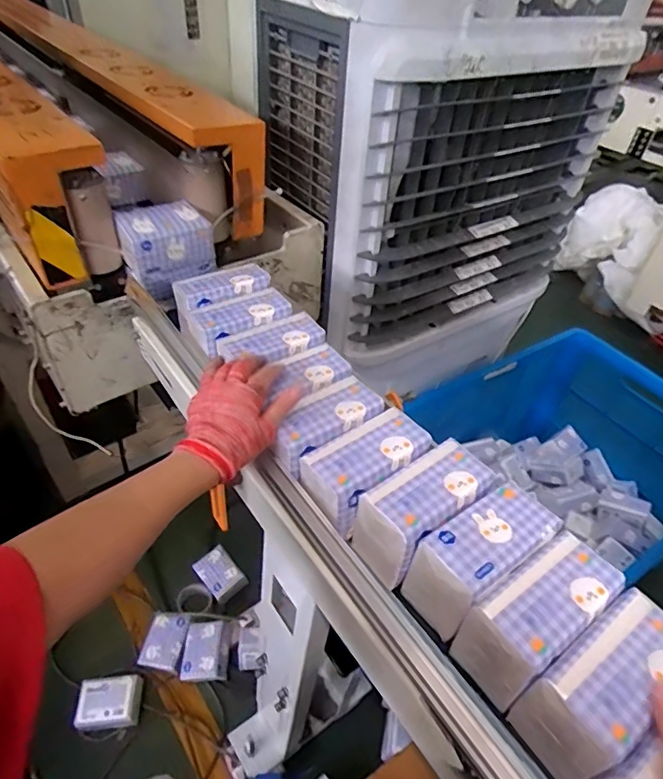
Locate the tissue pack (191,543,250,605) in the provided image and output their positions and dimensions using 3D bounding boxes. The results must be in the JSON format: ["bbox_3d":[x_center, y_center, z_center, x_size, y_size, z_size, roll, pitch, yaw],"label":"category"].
[{"bbox_3d":[-0.293,0.487,1.321,0.094,0.049,0.130,-35,67,-26],"label":"tissue pack"}]

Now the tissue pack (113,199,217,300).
[{"bbox_3d":[-0.243,-0.210,0.746,0.127,0.109,0.065,-22,50,-27],"label":"tissue pack"}]

